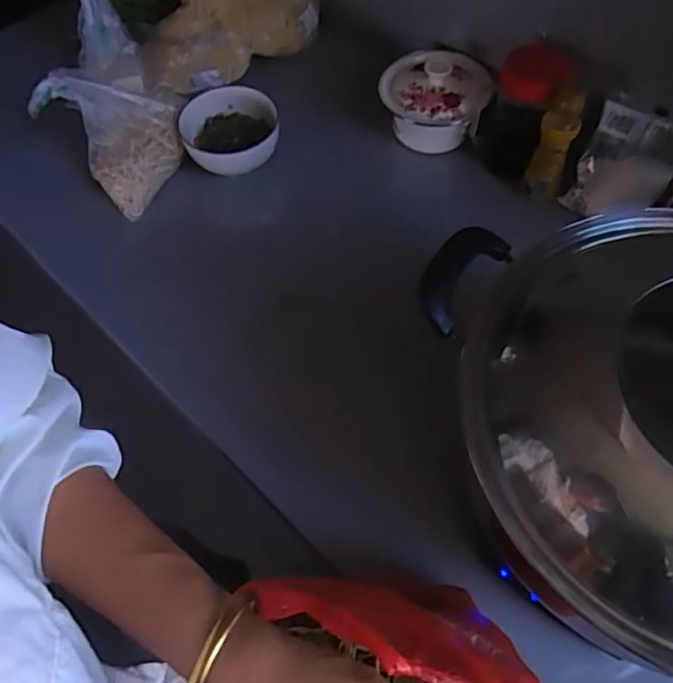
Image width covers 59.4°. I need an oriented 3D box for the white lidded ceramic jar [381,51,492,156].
[{"bbox_3d":[0.129,-0.332,0.798,0.136,0.088,0.133,-1,60,2],"label":"white lidded ceramic jar"}]

